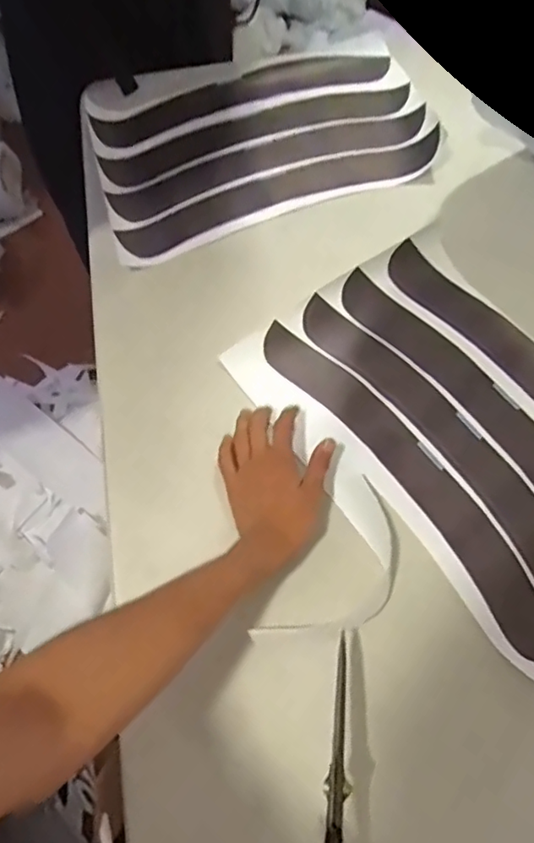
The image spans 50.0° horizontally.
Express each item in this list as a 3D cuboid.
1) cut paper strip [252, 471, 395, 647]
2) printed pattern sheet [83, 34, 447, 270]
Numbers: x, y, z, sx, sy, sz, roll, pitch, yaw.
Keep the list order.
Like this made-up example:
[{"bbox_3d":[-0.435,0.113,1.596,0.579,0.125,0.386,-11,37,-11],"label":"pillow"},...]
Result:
[{"bbox_3d":[0.076,0.147,0.547,0.089,0.024,0.189,32,73,12],"label":"cut paper strip"},{"bbox_3d":[-0.011,-0.385,0.762,0.431,0.043,0.281,-19,70,-6],"label":"printed pattern sheet"}]

